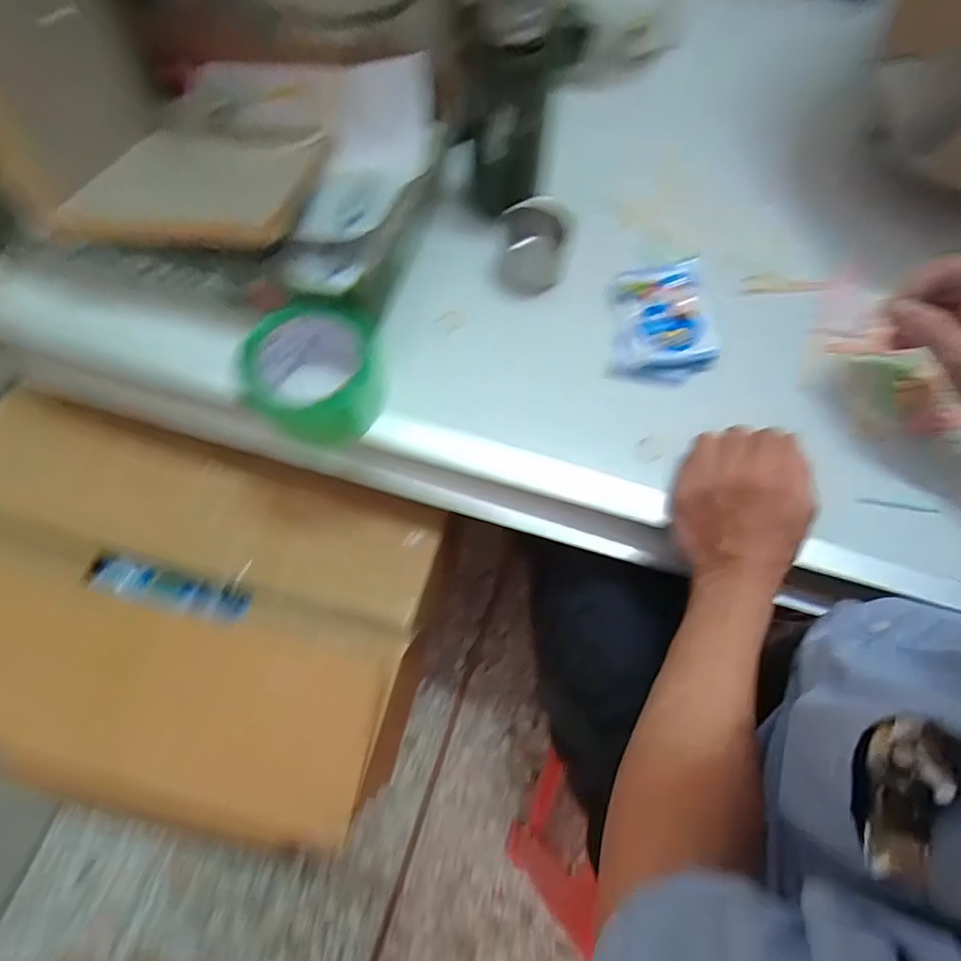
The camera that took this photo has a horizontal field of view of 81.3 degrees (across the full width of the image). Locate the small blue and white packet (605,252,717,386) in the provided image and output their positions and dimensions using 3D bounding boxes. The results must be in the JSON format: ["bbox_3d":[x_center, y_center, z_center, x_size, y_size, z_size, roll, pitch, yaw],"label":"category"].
[{"bbox_3d":[0.158,-0.145,0.504,0.087,0.024,0.120,-1,68,-1],"label":"small blue and white packet"}]

